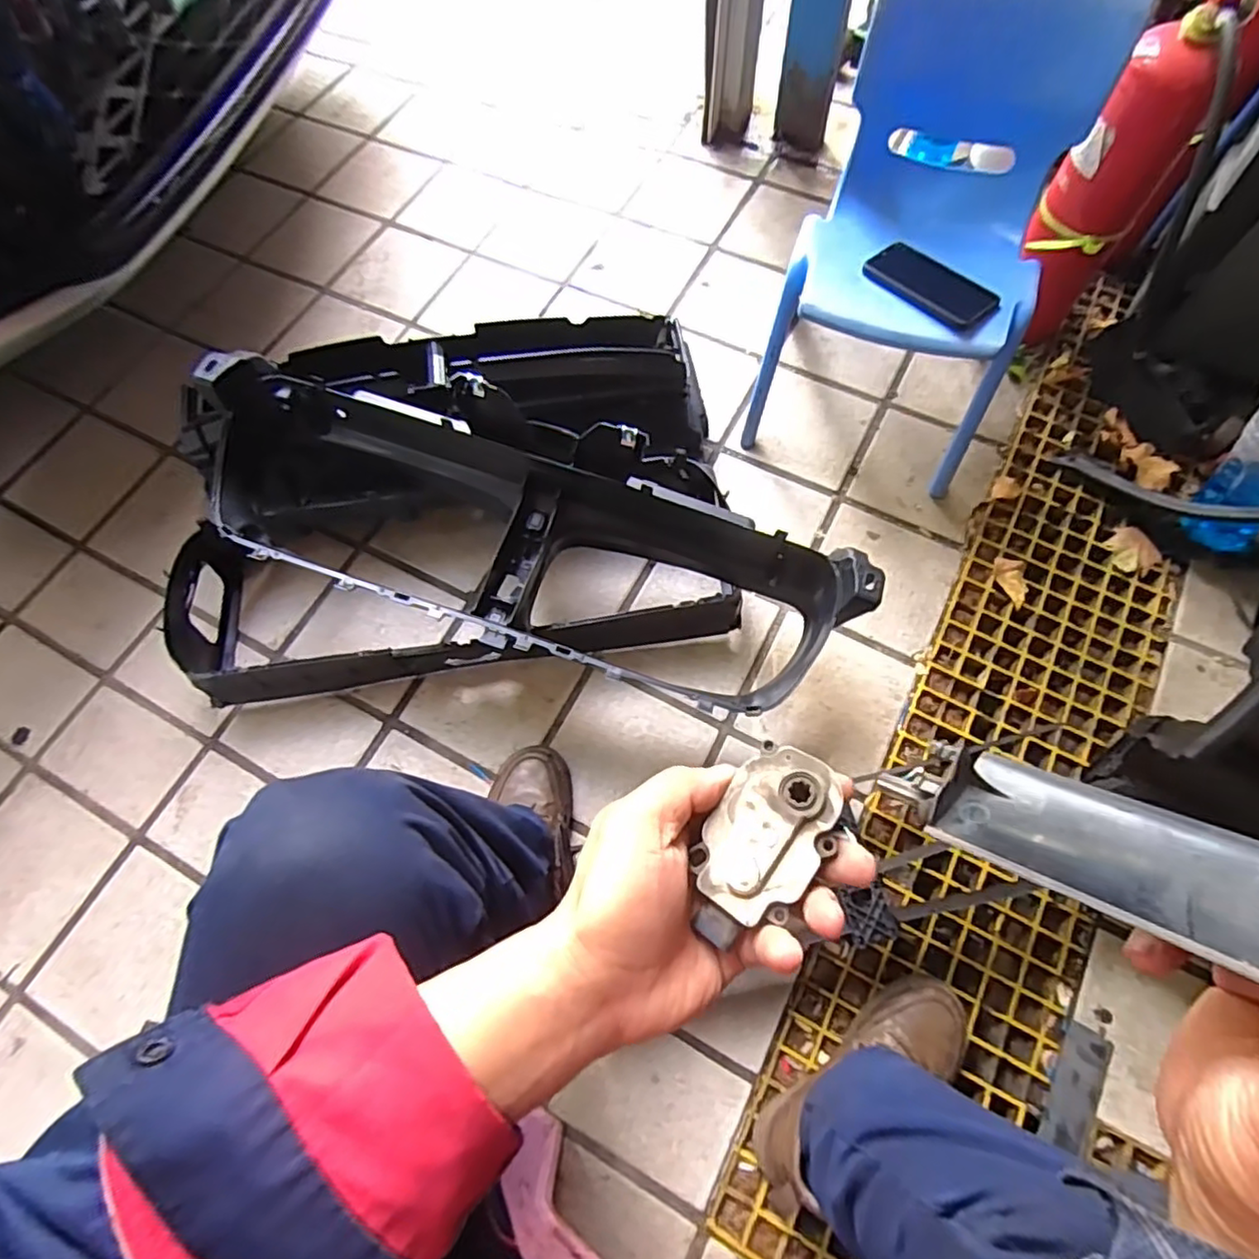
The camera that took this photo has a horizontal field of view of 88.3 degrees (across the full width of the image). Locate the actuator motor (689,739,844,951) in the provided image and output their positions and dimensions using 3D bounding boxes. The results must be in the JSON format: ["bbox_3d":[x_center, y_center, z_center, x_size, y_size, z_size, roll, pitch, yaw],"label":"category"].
[{"bbox_3d":[0.065,0.102,0.309,0.049,0.030,0.089,26,77,25],"label":"actuator motor"}]

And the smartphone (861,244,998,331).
[{"bbox_3d":[0.390,-0.447,0.837,0.086,0.011,0.162,-42,73,-14],"label":"smartphone"}]

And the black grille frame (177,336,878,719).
[{"bbox_3d":[-0.124,-0.103,0.801,0.820,0.187,0.247,18,70,8],"label":"black grille frame"}]

